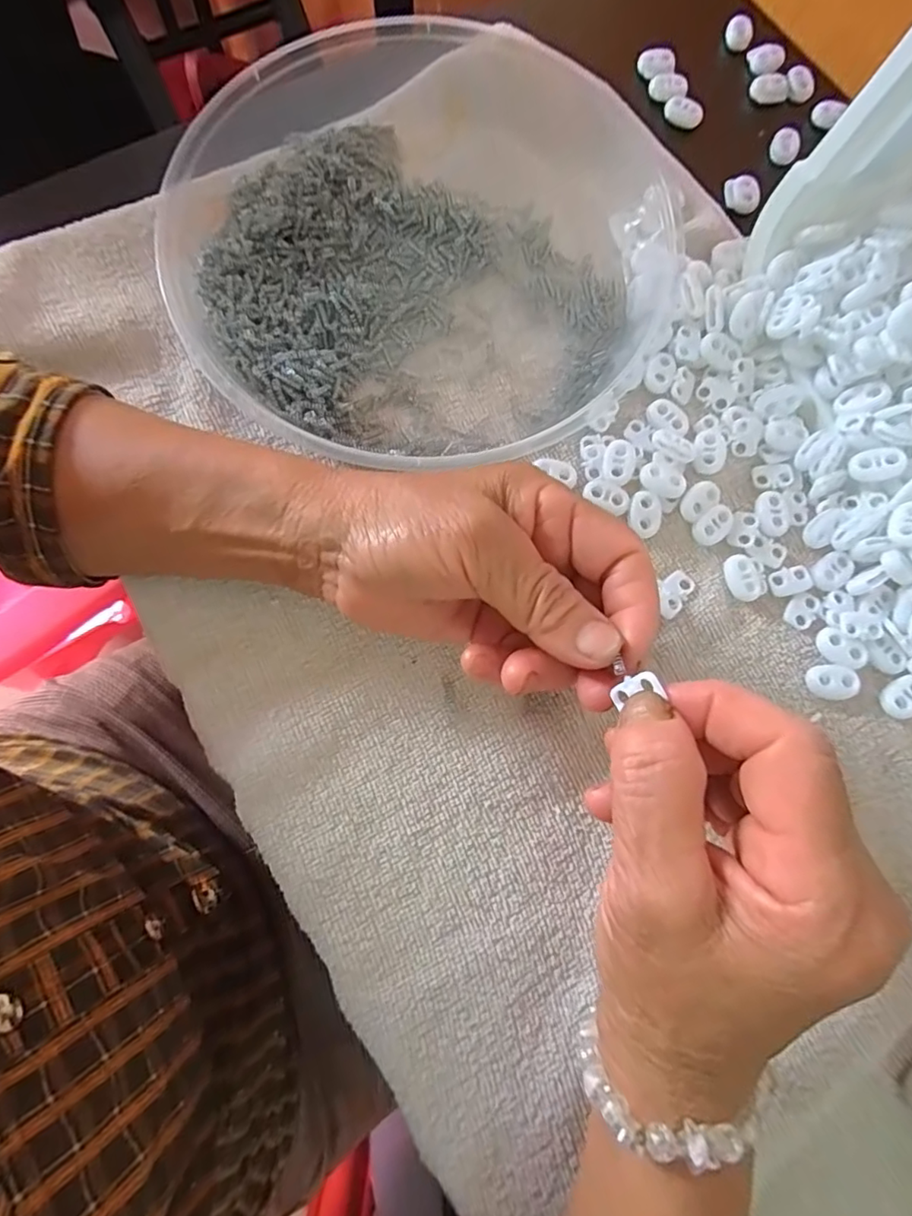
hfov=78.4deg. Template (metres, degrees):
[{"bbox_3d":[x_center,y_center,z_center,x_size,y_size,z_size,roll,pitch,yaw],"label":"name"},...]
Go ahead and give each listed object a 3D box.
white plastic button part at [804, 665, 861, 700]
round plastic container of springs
[{"bbox_3d":[0.168,0.033,0.250,0.021,0.005,0.014,3,78,-1],"label":"white plastic button part"},{"bbox_3d":[-0.009,-0.181,0.272,0.246,0.032,0.227,0,78,-1],"label":"round plastic container of springs"}]

